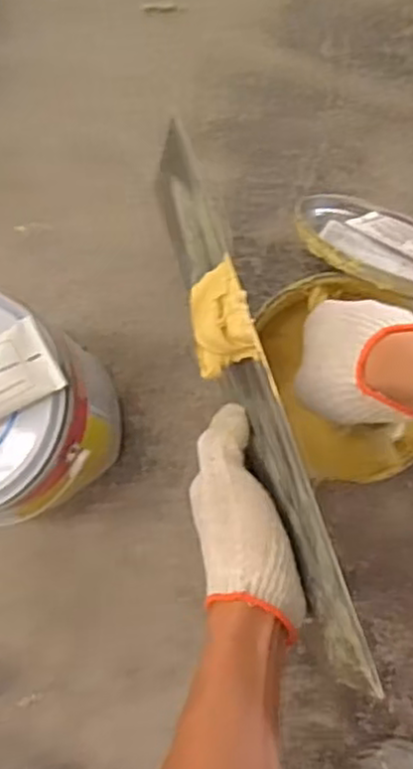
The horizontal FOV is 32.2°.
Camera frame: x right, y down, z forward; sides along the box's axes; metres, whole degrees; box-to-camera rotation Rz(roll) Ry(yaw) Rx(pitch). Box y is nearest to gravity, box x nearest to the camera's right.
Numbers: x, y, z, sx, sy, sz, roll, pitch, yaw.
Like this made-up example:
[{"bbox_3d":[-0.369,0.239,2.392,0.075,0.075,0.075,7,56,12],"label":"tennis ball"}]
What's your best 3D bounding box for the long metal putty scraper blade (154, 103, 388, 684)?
[{"bbox_3d":[0.026,0.008,0.417,0.035,0.064,0.328,-20,81,2],"label":"long metal putty scraper blade"}]

